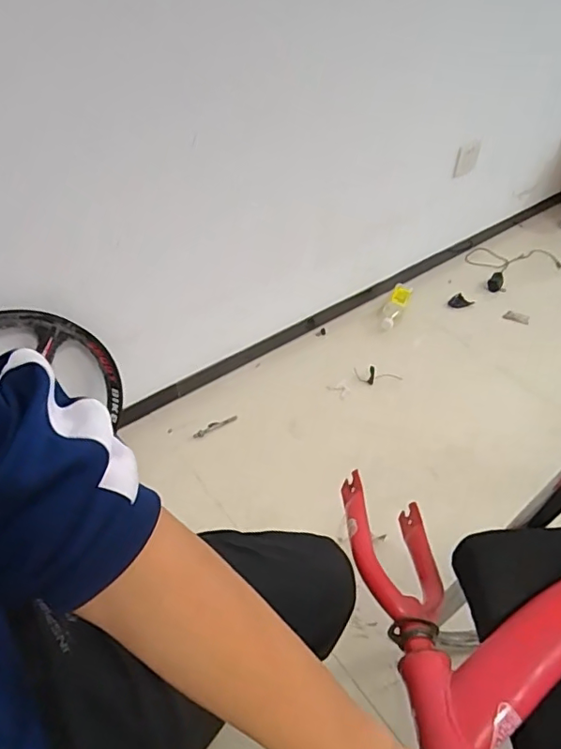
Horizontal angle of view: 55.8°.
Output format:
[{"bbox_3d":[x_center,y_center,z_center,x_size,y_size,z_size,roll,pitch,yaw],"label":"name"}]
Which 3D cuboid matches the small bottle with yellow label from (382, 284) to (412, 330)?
[{"bbox_3d":[0.322,-0.186,1.485,0.058,0.060,0.178,18,48,17],"label":"small bottle with yellow label"}]

